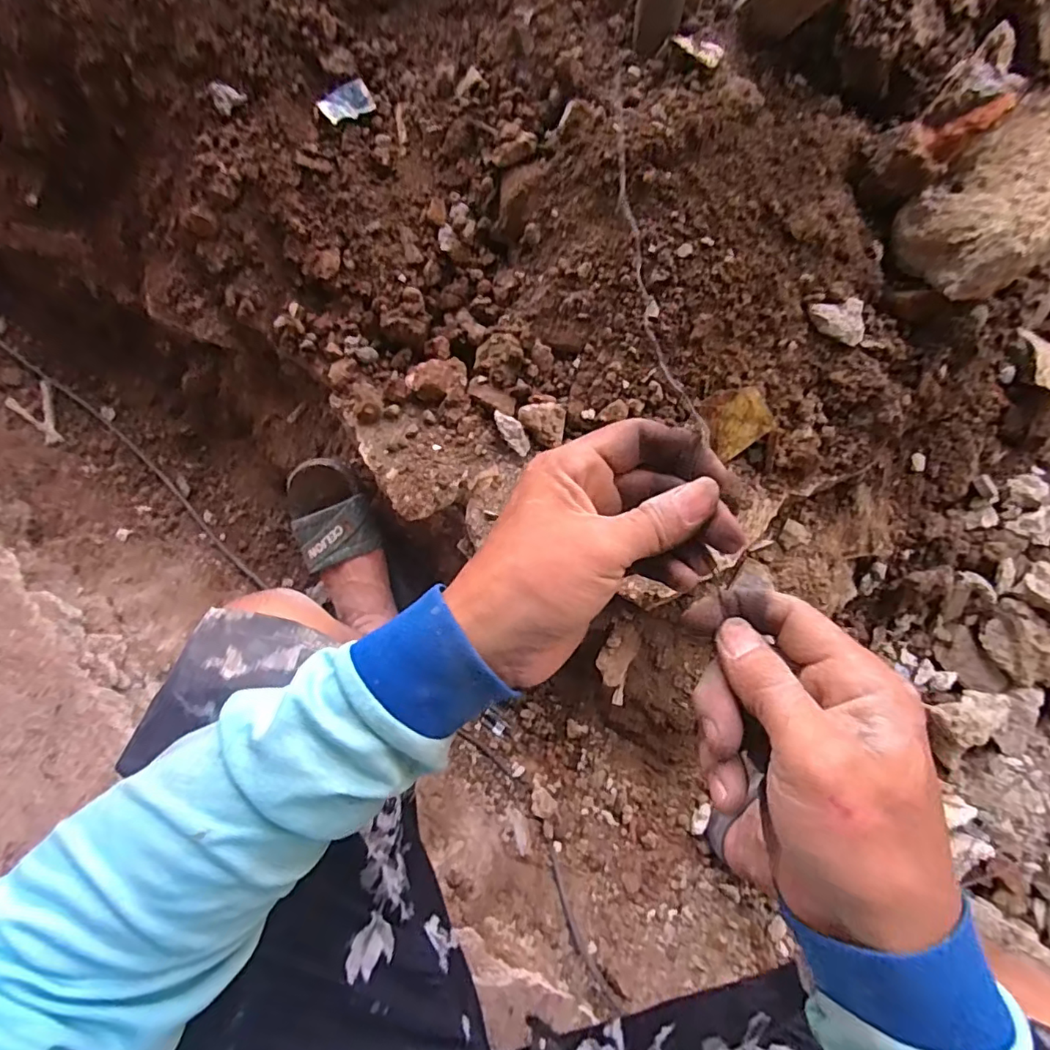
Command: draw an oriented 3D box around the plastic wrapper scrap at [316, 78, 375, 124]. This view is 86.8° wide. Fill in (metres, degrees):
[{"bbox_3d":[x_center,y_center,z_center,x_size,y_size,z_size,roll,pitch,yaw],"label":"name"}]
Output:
[{"bbox_3d":[-0.198,-0.469,0.620,0.055,0.004,0.033,-32,108,1],"label":"plastic wrapper scrap"}]

